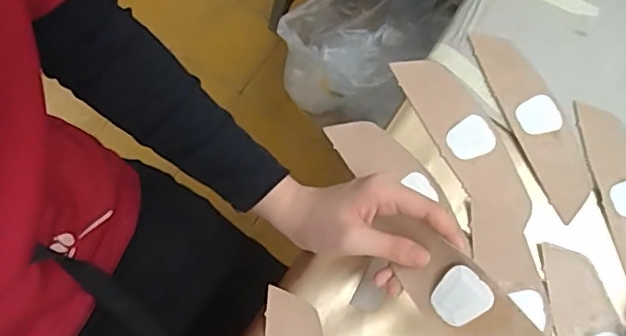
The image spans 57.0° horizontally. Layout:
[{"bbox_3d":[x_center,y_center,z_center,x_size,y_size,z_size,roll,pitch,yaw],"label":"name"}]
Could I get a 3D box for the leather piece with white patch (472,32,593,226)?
[{"bbox_3d":[0.192,-0.043,0.497,0.048,0.006,0.170,-21,73,-10],"label":"leather piece with white patch"}]

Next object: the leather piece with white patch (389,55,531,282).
[{"bbox_3d":[0.136,-0.014,0.484,0.062,0.004,0.187,-21,73,-10],"label":"leather piece with white patch"}]

